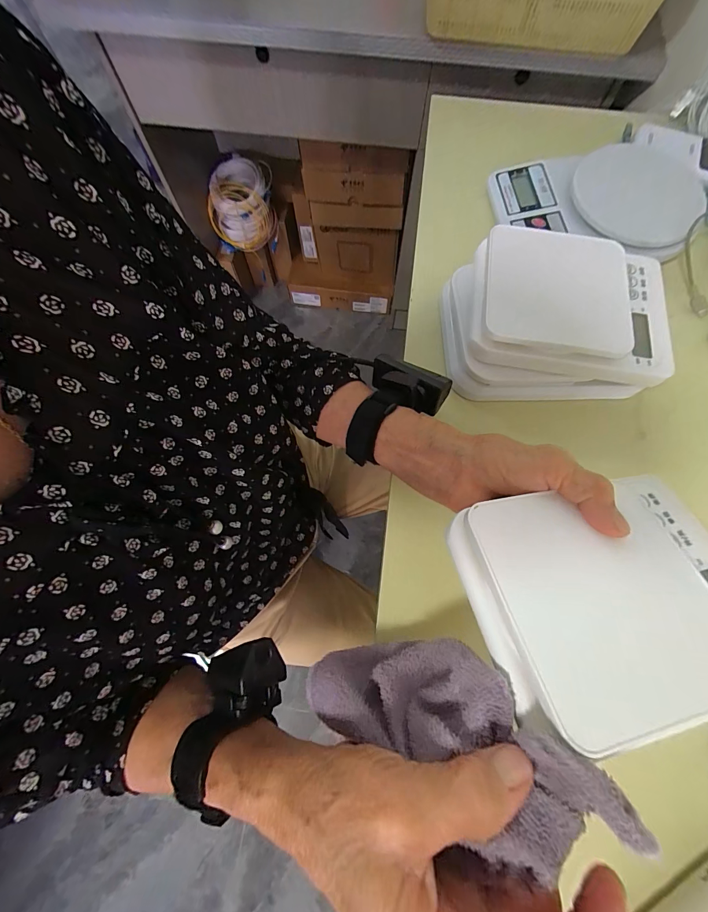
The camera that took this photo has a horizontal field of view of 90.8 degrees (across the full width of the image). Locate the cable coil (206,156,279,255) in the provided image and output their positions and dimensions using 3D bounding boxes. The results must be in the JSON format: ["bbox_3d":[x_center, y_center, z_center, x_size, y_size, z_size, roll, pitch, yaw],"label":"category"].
[{"bbox_3d":[-0.334,-0.773,1.065,0.181,0.169,0.227,-6,73,-2],"label":"cable coil"}]

